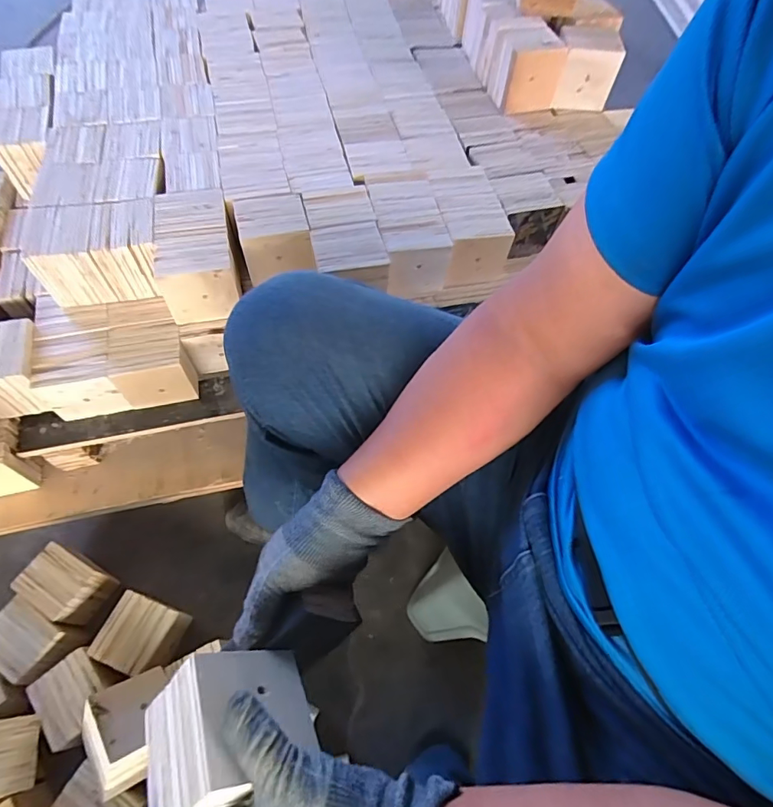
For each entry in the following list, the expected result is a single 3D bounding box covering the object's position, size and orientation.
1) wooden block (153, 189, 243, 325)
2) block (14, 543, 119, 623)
[{"bbox_3d":[-0.257,-0.205,0.648,0.094,0.081,0.158,-11,63,-11],"label":"wooden block"},{"bbox_3d":[-0.488,0.278,0.730,0.100,0.087,0.082,33,66,14],"label":"block"}]

